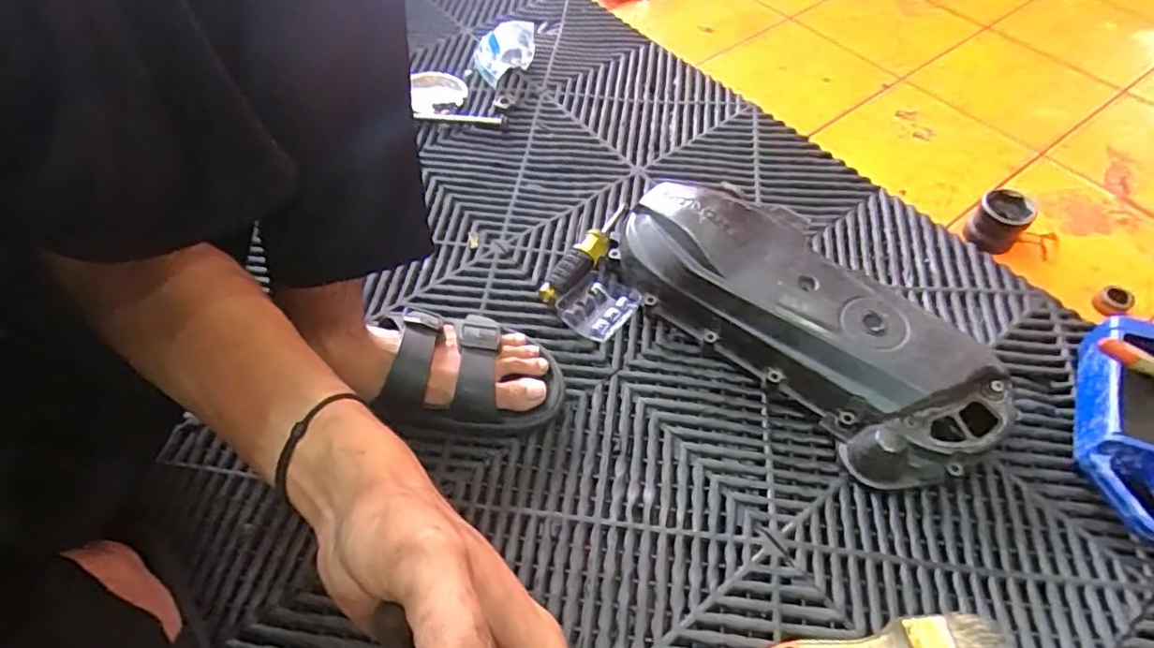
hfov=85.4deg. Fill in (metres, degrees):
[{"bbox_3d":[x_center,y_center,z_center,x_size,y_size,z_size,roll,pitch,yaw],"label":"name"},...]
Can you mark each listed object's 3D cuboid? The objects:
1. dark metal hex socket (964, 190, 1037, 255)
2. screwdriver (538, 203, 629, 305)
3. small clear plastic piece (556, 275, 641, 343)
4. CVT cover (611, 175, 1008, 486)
[{"bbox_3d":[0.454,-0.110,0.671,0.053,0.050,0.051,-39,62,-21],"label":"dark metal hex socket"},{"bbox_3d":[0.015,-0.075,0.671,0.033,0.032,0.150,28,61,20],"label":"screwdriver"},{"bbox_3d":[0.021,-0.016,0.643,0.063,0.023,0.064,29,62,21],"label":"small clear plastic piece"},{"bbox_3d":[0.206,-0.011,0.592,0.150,0.082,0.379,-39,62,-21],"label":"CVT cover"}]

